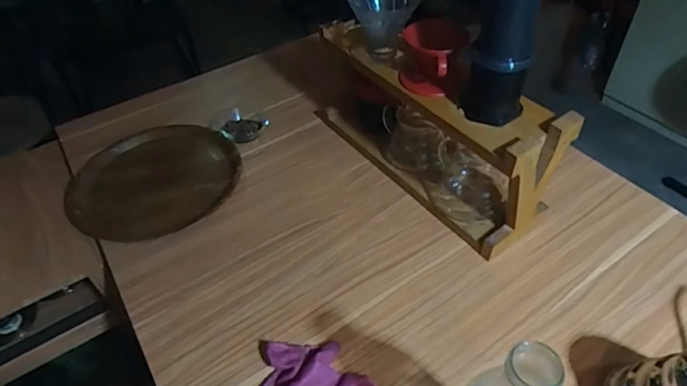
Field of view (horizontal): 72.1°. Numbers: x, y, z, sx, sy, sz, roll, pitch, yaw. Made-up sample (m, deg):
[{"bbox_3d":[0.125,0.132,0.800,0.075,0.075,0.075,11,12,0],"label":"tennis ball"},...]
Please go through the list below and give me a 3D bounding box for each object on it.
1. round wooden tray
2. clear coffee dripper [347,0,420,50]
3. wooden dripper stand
[{"bbox_3d":[-0.343,-0.027,0.863,0.299,0.040,0.277,-33,52,-26],"label":"round wooden tray"},{"bbox_3d":[0.064,-0.287,0.760,0.109,0.084,0.097,-2,45,1],"label":"clear coffee dripper"},{"bbox_3d":[0.124,-0.107,0.780,0.134,0.216,0.445,-32,52,-26],"label":"wooden dripper stand"}]

